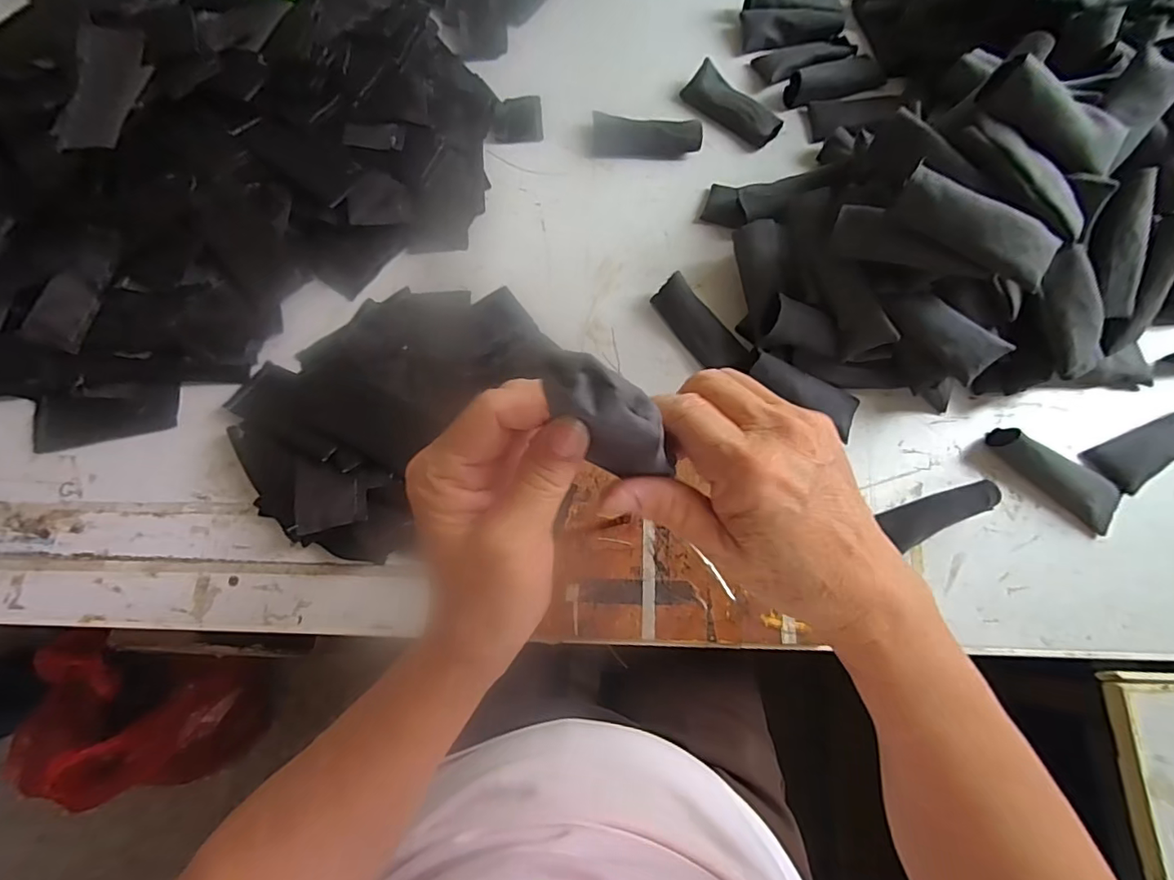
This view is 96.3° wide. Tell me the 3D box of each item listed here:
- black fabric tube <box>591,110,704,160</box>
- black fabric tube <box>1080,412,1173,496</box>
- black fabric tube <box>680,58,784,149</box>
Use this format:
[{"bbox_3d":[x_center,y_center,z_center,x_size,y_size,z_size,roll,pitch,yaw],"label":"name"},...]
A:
[{"bbox_3d":[0.058,-0.299,0.519,0.105,0.021,0.035,5,74,2],"label":"black fabric tube"},{"bbox_3d":[0.463,0.000,0.420,0.100,0.027,0.038,-29,76,-8],"label":"black fabric tube"},{"bbox_3d":[0.146,-0.336,0.531,0.043,0.014,0.102,-43,78,-11],"label":"black fabric tube"}]

